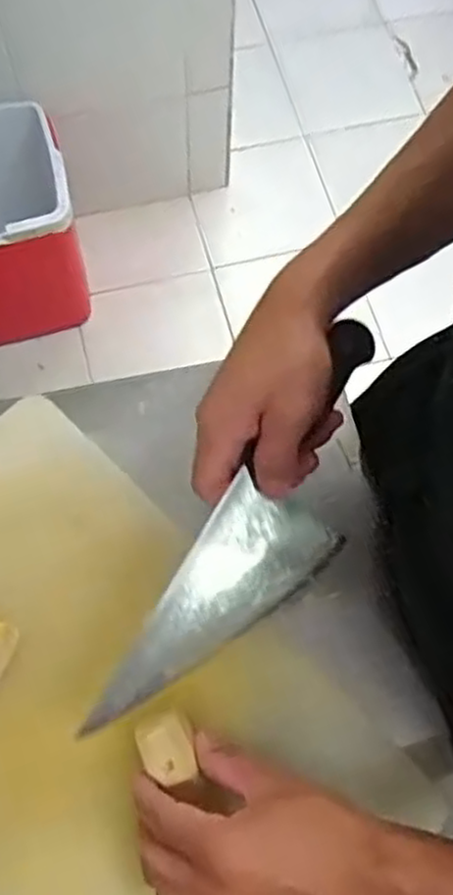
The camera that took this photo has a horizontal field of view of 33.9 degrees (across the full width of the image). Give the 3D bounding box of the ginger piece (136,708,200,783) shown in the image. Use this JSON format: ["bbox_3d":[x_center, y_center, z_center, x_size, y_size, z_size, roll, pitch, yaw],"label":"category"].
[{"bbox_3d":[-0.034,0.176,0.433,0.031,0.016,0.038,-18,71,-9],"label":"ginger piece"}]

